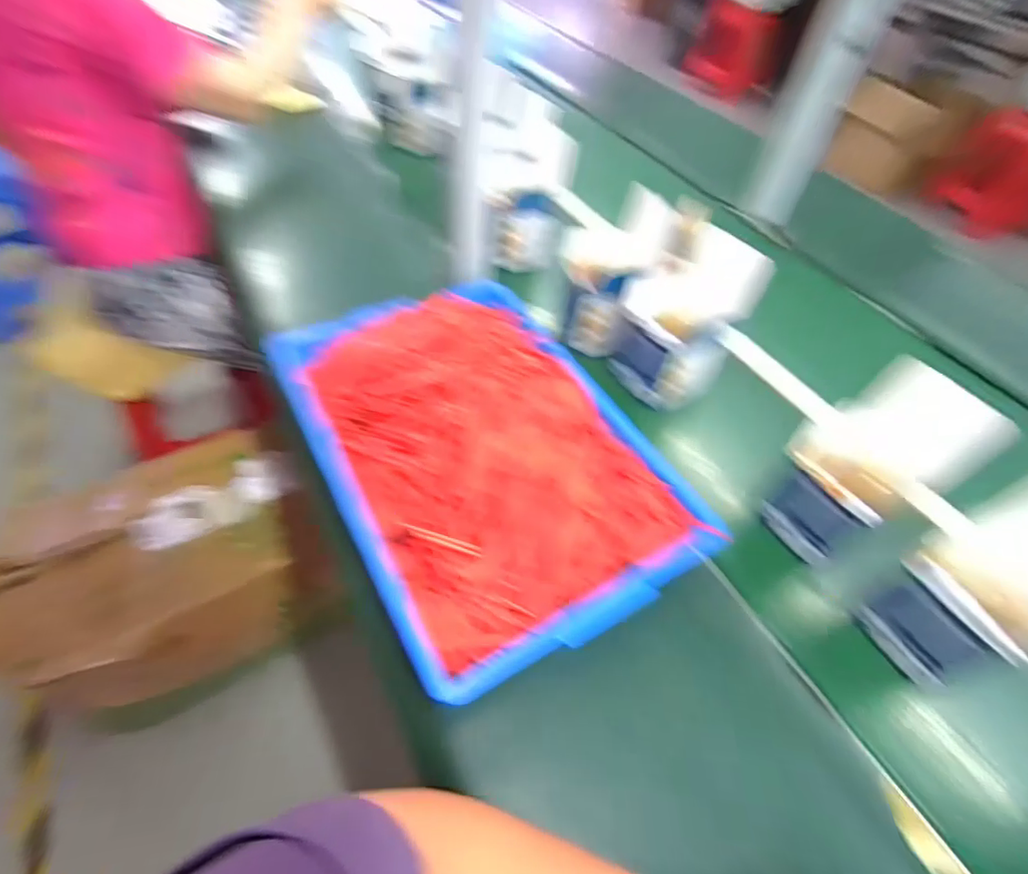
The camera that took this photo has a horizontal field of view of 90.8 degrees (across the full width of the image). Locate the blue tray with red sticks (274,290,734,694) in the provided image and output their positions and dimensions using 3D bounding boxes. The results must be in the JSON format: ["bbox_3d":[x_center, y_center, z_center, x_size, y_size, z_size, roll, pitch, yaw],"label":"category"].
[{"bbox_3d":[-0.034,-0.005,0.506,0.292,0.067,0.428,-22,56,-22],"label":"blue tray with red sticks"}]

